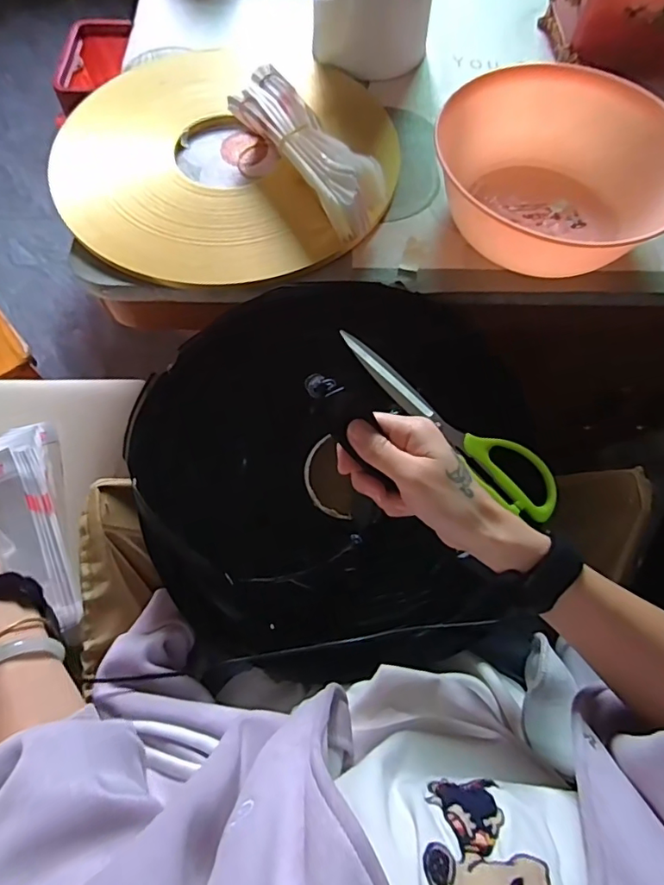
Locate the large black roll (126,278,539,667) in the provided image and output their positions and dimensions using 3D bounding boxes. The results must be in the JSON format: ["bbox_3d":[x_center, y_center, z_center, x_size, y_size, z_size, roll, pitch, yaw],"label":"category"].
[{"bbox_3d":[0.011,0.019,0.488,0.365,0.054,0.335,-7,78,-10],"label":"large black roll"}]

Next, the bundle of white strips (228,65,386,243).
[{"bbox_3d":[-0.031,-0.304,0.534,0.067,0.051,0.216,-32,70,-14],"label":"bundle of white strips"}]

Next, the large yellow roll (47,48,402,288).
[{"bbox_3d":[-0.115,-0.328,0.578,0.370,0.025,0.363,1,64,-2],"label":"large yellow roll"}]

